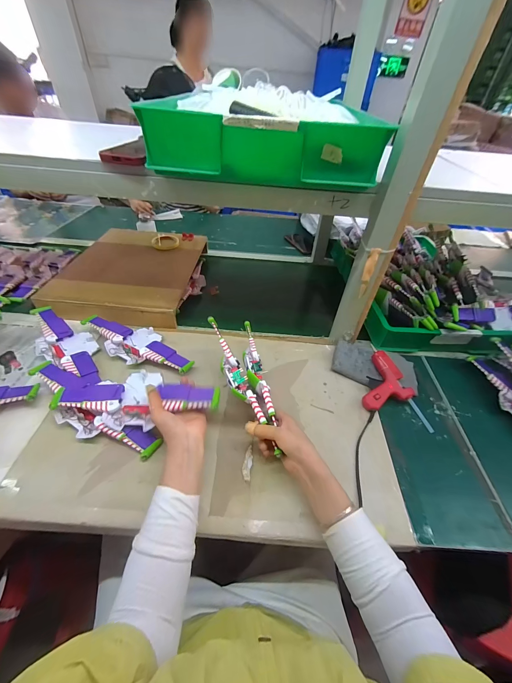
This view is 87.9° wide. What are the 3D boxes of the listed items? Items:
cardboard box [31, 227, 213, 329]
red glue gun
[{"bbox_3d":[-0.372,-0.213,0.808,0.364,0.071,0.432,4,45,0],"label":"cardboard box"},{"bbox_3d":[0.262,0.084,0.579,0.117,0.051,0.127,-19,50,-22],"label":"red glue gun"}]

